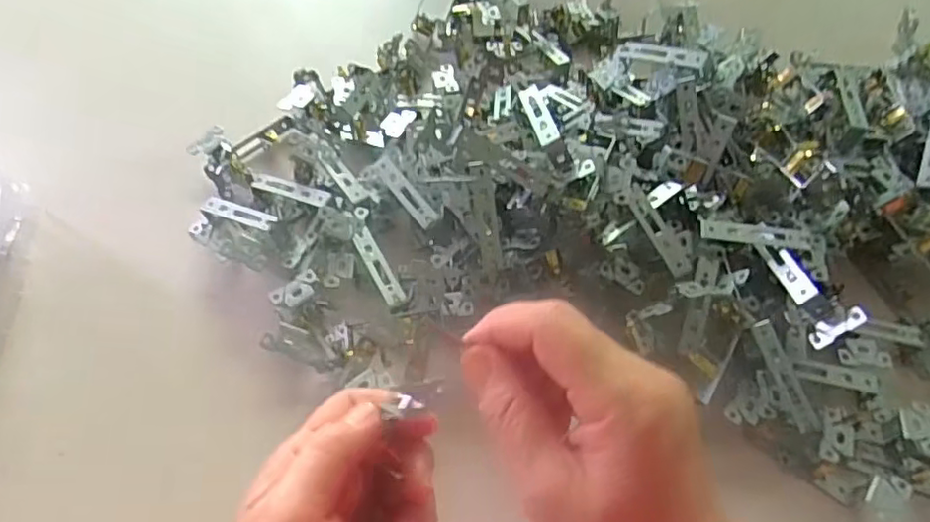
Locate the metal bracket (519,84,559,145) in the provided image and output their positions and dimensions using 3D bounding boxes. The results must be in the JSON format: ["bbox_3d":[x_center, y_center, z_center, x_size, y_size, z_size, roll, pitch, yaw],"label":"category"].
[{"bbox_3d":[0.050,-0.100,0.414,0.015,0.007,0.069,-5,45,-6],"label":"metal bracket"}]

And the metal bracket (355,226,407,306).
[{"bbox_3d":[-0.060,0.004,0.427,0.014,0.004,0.067,-23,61,-16],"label":"metal bracket"}]

